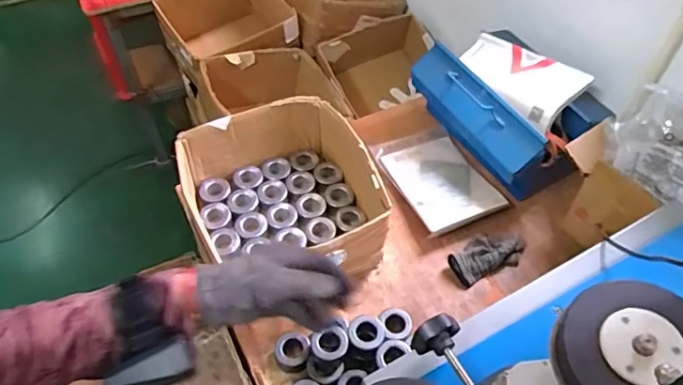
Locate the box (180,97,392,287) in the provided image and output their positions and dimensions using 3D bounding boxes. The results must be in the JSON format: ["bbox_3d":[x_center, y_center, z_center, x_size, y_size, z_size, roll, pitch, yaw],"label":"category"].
[{"bbox_3d":[-0.107,0.015,1.001,0.326,0.176,0.341,-17,53,-13],"label":"box"}]

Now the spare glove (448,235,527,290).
[{"bbox_3d":[0.285,0.120,1.017,0.154,0.033,0.085,-25,56,-19],"label":"spare glove"}]

